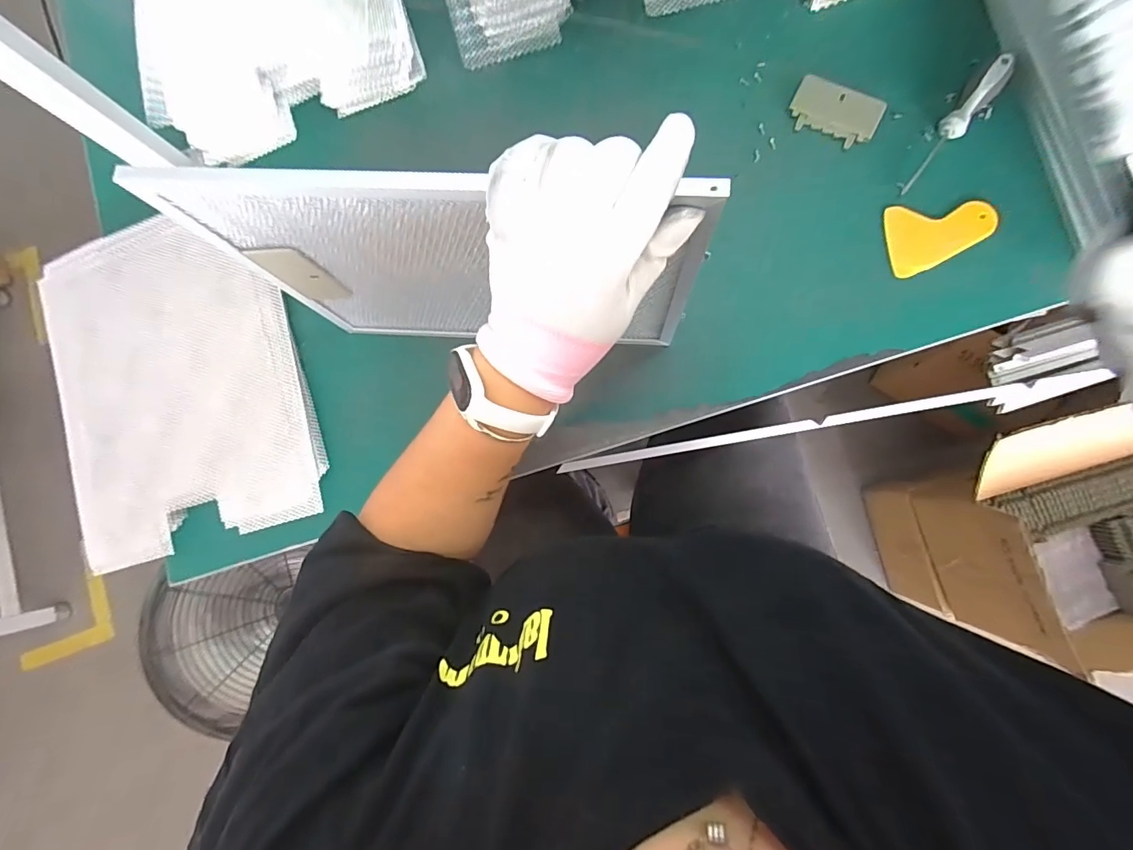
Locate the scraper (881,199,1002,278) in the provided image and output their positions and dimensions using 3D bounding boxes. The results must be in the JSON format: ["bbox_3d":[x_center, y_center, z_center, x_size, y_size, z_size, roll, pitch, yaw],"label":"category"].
[{"bbox_3d":[0.364,-0.183,0.478,0.093,0.009,0.069,-5,83,5],"label":"scraper"}]

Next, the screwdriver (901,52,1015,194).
[{"bbox_3d":[0.376,-0.292,0.478,0.024,0.024,0.146,40,89,9],"label":"screwdriver"}]

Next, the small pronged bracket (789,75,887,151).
[{"bbox_3d":[0.273,-0.317,0.498,0.086,0.007,0.055,27,87,8],"label":"small pronged bracket"}]

